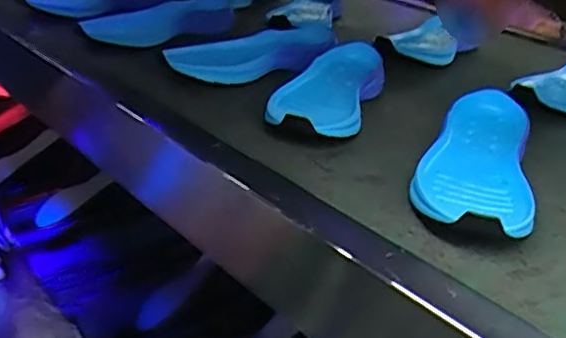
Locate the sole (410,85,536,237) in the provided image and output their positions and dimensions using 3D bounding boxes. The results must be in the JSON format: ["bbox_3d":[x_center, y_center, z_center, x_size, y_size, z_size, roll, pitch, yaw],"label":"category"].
[{"bbox_3d":[0.170,-0.009,0.552,0.092,0.053,0.236,12,27,13],"label":"sole"}]

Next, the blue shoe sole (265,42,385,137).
[{"bbox_3d":[0.046,-0.085,0.682,0.098,0.049,0.232,13,27,13],"label":"blue shoe sole"}]

